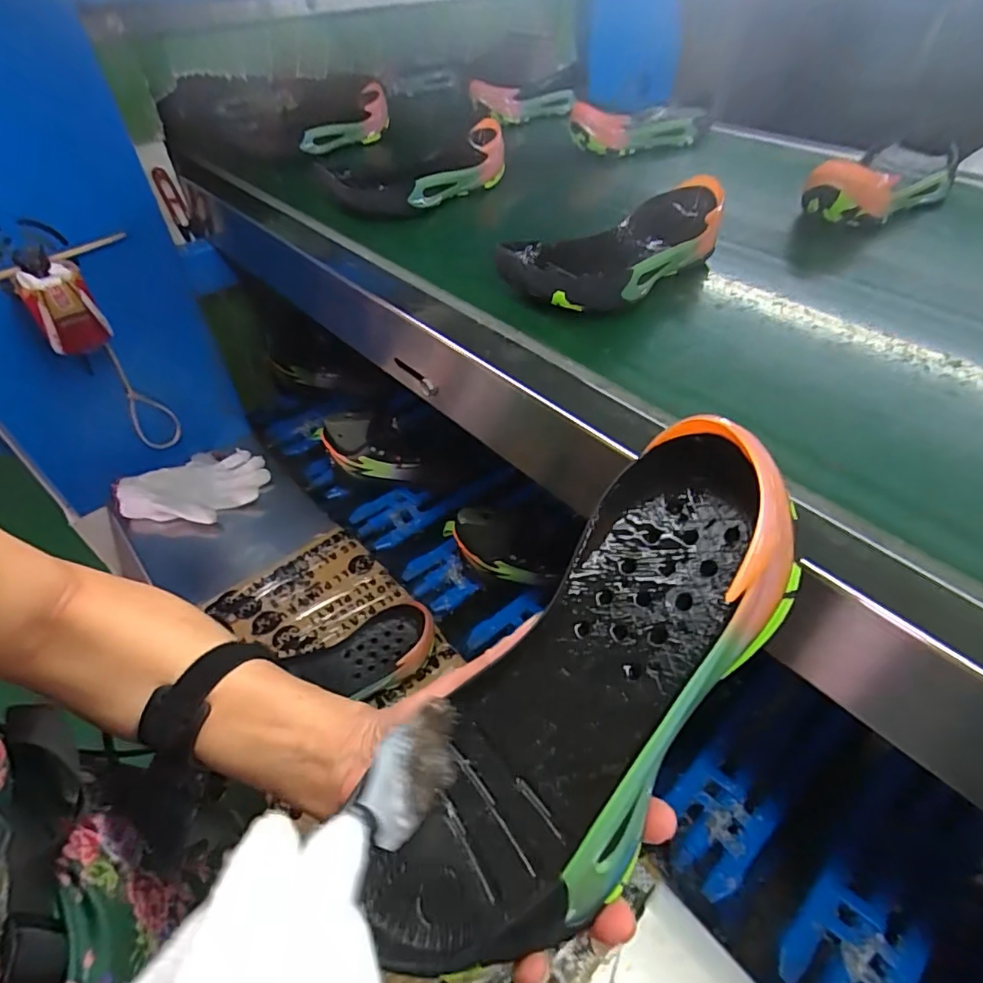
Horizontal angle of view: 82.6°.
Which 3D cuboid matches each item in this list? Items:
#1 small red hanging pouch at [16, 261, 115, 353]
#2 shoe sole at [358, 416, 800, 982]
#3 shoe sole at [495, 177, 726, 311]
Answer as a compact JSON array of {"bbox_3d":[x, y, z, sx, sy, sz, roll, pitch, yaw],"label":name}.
[{"bbox_3d":[-0.495,-0.214,0.648,0.062,0.087,0.068,-30,50,-24],"label":"small red hanging pouch"},{"bbox_3d":[0.031,0.077,0.223,0.095,0.039,0.228,33,87,31],"label":"shoe sole"},{"bbox_3d":[0.117,-0.216,0.486,0.242,0.041,0.094,-32,51,-25],"label":"shoe sole"}]

